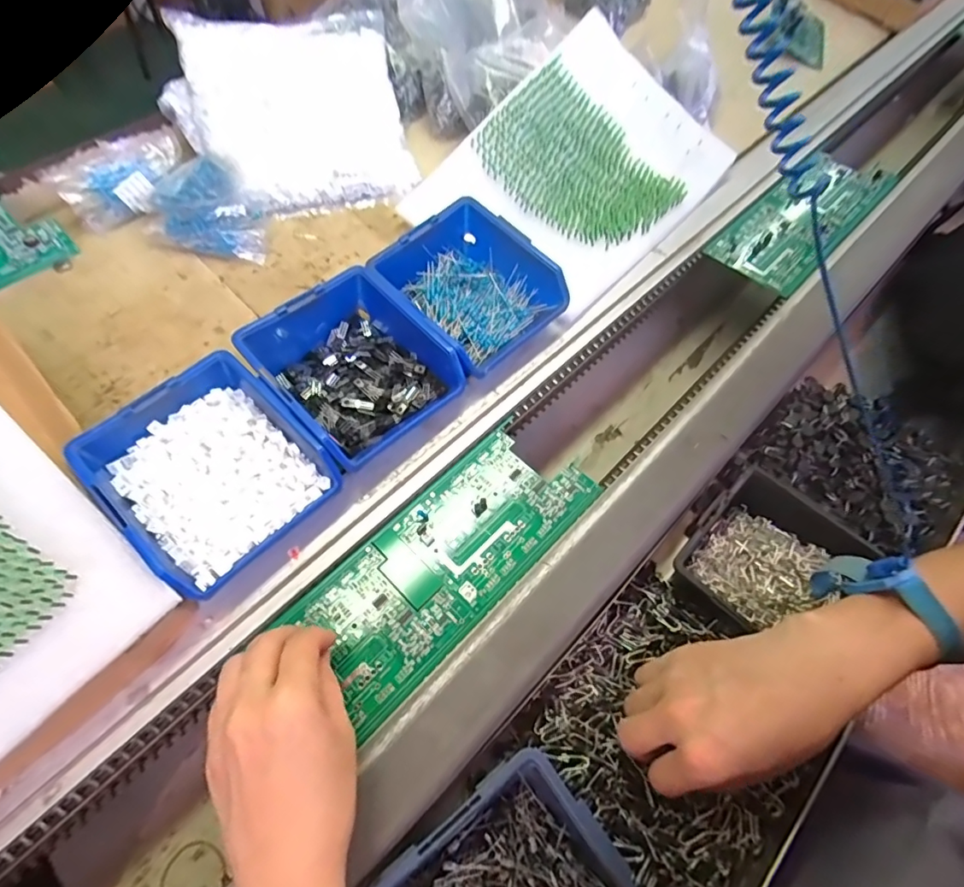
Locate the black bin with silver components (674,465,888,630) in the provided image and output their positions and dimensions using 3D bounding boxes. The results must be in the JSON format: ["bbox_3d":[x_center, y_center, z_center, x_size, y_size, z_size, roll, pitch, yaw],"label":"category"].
[{"bbox_3d":[0.206,0.090,0.366,0.110,0.038,0.106,-41,69,-21],"label":"black bin with silver components"}]

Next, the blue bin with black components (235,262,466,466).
[{"bbox_3d":[-0.101,-0.066,0.384,0.116,0.047,0.140,-40,69,-21],"label":"blue bin with black components"}]

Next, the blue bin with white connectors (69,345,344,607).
[{"bbox_3d":[-0.179,0.020,0.342,0.130,0.055,0.118,40,67,19],"label":"blue bin with white connectors"}]

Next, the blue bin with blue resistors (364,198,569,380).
[{"bbox_3d":[-0.011,-0.131,0.425,0.119,0.048,0.128,-40,69,-21],"label":"blue bin with blue resistors"}]

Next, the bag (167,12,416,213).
[{"bbox_3d":[-0.192,-0.338,0.517,0.219,0.055,0.204,-11,90,-23],"label":"bag"}]

